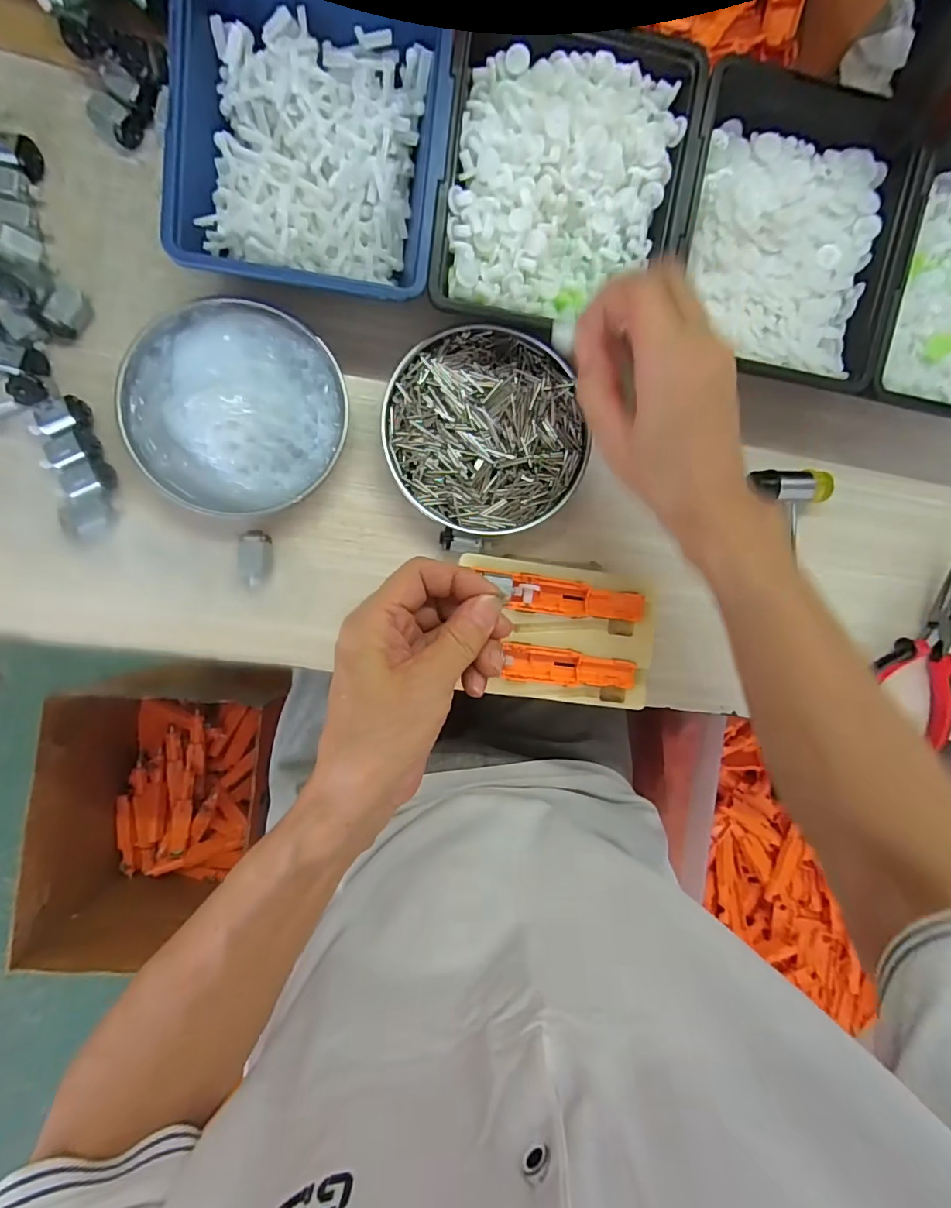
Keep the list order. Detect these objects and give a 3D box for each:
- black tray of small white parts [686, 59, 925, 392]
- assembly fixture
[{"bbox_3d":[0.196,-0.236,0.336,0.139,0.036,0.175,6,90,-8],"label":"black tray of small white parts"},{"bbox_3d":[0.056,0.019,0.361,0.125,0.017,0.091,7,90,-8],"label":"assembly fixture"}]

